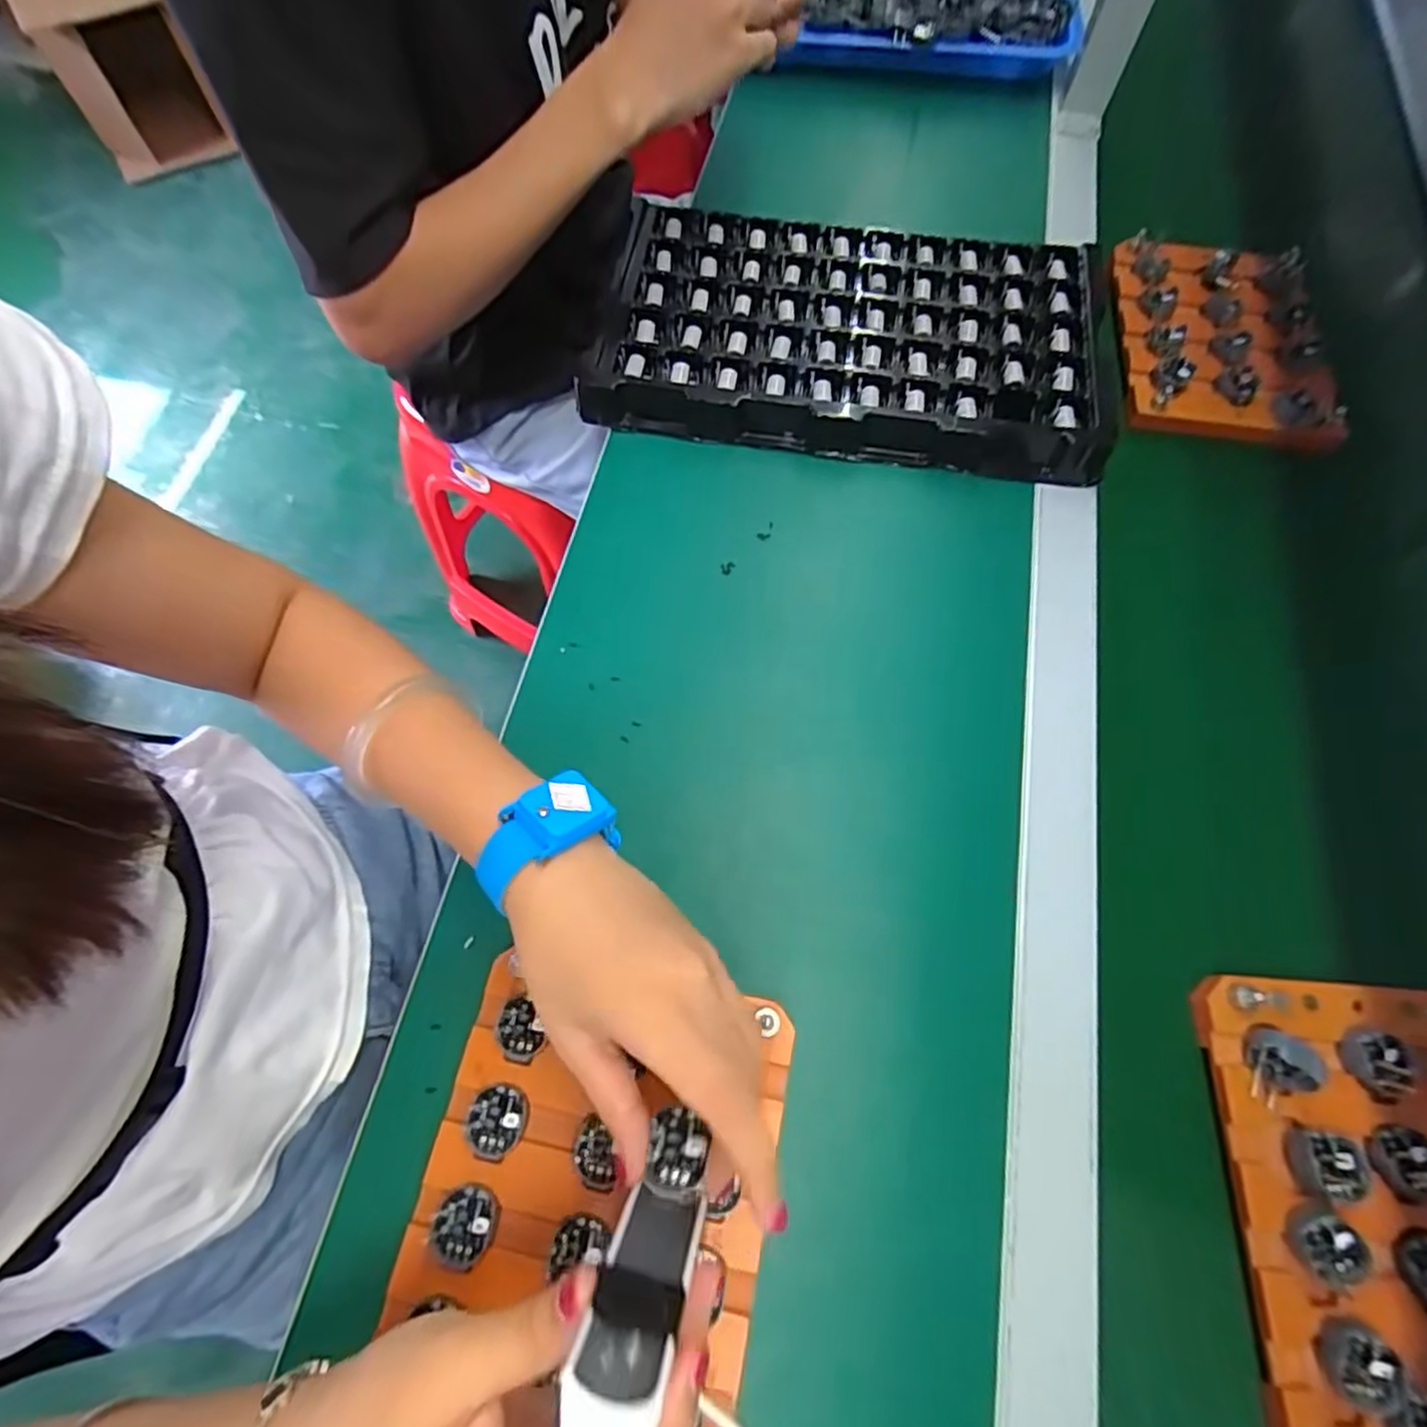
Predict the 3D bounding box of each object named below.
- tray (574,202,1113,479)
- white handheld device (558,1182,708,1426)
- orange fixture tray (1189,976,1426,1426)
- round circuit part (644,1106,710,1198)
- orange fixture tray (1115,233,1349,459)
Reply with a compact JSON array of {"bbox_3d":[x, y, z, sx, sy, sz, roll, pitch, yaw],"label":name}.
[{"bbox_3d":[0.093,-0.281,0.519,0.375,0.034,0.210,8,67,4],"label":"tray"},{"bbox_3d":[-0.023,0.181,0.221,0.026,0.076,0.026,17,95,8],"label":"white handheld device"},{"bbox_3d":[0.308,0.221,0.313,0.139,0.023,0.185,4,67,3],"label":"orange fixture tray"},{"bbox_3d":[-0.013,0.163,0.262,0.023,0.007,0.027,3,67,2],"label":"round circuit part"},{"bbox_3d":[0.381,-0.286,0.534,0.142,0.028,0.184,3,67,2],"label":"orange fixture tray"}]

